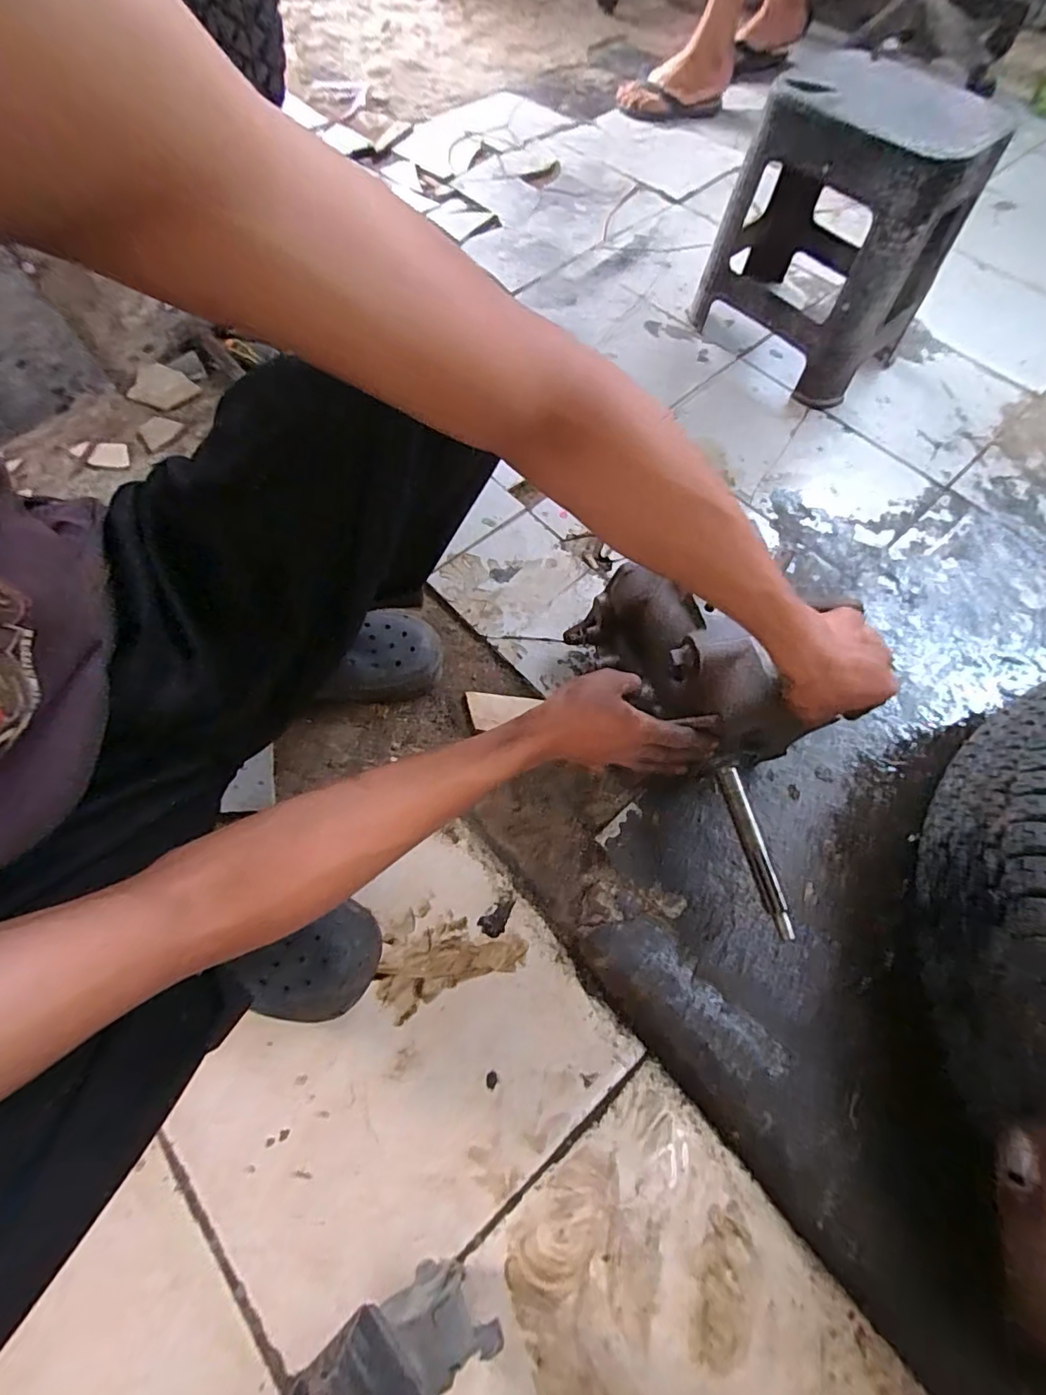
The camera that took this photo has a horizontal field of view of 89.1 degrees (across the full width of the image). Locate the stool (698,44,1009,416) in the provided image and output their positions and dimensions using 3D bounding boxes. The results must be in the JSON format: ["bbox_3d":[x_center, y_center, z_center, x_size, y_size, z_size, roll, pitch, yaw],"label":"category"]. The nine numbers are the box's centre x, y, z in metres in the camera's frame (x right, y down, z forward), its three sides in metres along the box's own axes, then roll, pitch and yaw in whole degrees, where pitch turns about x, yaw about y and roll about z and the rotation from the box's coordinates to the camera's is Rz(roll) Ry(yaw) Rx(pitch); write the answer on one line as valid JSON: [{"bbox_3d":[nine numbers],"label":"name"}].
[{"bbox_3d":[0.473,-0.686,0.800,0.212,0.296,0.289,-35,71,-12],"label":"stool"}]

